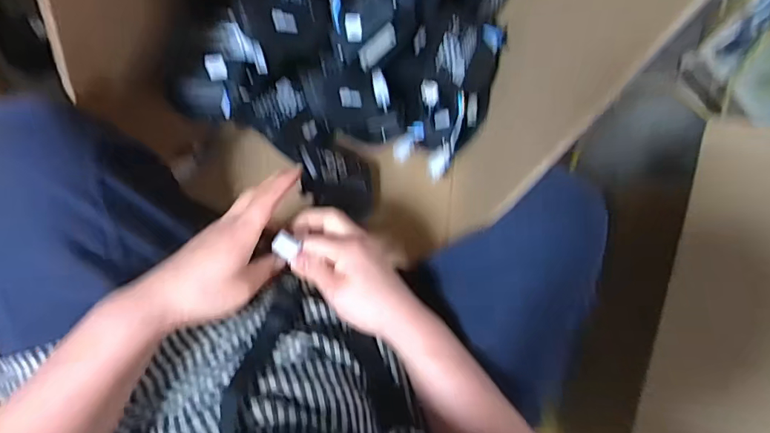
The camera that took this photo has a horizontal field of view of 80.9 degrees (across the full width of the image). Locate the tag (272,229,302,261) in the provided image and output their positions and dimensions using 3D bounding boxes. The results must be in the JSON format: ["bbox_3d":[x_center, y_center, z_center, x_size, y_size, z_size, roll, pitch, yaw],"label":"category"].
[{"bbox_3d":[-0.087,0.025,0.397,0.022,0.006,0.021,32,83,-5],"label":"tag"}]

